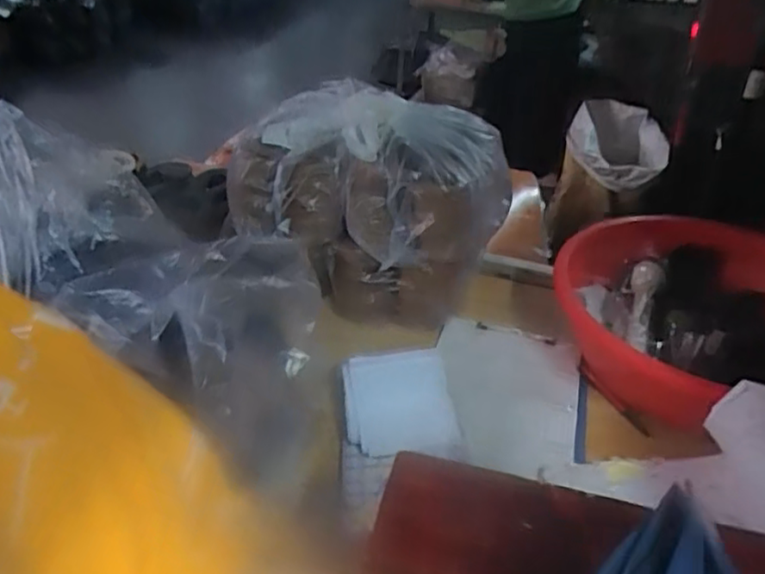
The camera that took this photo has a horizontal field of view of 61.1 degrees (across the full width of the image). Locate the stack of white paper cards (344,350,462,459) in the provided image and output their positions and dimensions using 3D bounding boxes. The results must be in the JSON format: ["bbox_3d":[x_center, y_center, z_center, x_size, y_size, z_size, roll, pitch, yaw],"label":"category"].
[{"bbox_3d":[0.017,0.133,0.766,0.124,0.011,0.130,-6,54,-7],"label":"stack of white paper cards"}]

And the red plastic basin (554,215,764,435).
[{"bbox_3d":[0.418,0.057,0.877,0.409,0.147,0.380,3,34,-2],"label":"red plastic basin"}]

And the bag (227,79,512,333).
[{"bbox_3d":[-0.013,-0.130,1.000,0.384,0.286,0.259,9,34,6],"label":"bag"}]

